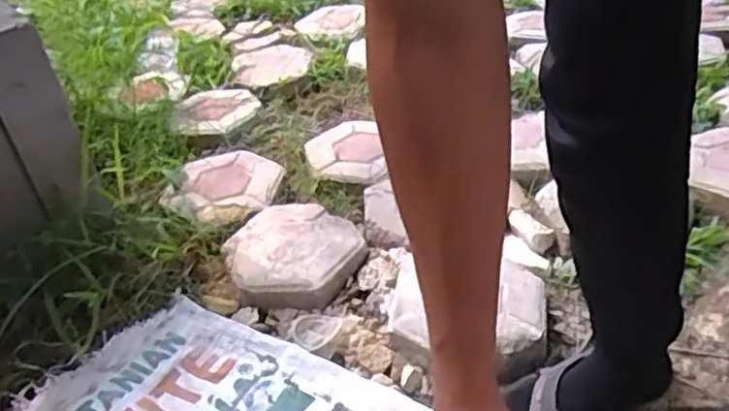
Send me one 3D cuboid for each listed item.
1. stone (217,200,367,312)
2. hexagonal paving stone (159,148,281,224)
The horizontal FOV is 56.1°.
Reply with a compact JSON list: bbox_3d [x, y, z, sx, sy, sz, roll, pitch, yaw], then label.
[{"bbox_3d":[-0.108,0.072,1.053,0.200,0.047,0.218,-18,38,-13],"label":"stone"},{"bbox_3d":[-0.241,-0.038,1.192,0.181,0.032,0.212,5,39,17],"label":"hexagonal paving stone"}]

